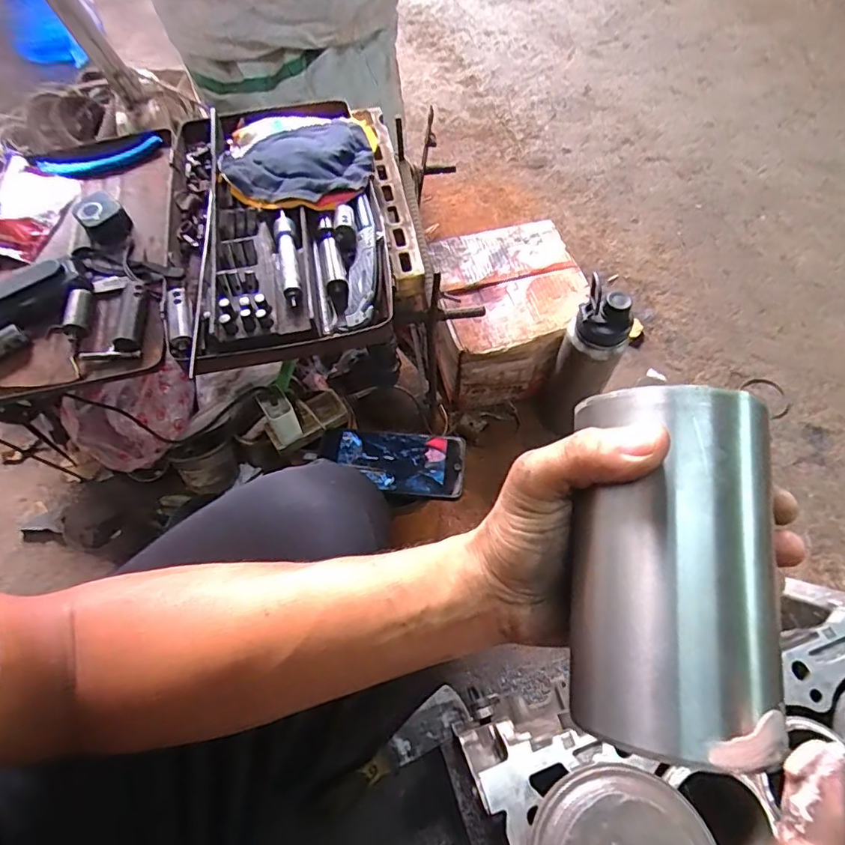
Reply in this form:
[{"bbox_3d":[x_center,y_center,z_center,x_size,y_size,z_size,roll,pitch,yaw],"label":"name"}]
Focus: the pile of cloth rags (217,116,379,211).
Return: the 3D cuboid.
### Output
[{"bbox_3d":[-0.137,-0.294,0.589,0.166,0.022,0.164,-8,61,-4],"label":"pile of cloth rags"}]

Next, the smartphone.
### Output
[{"bbox_3d":[-0.036,0.043,0.605,0.166,0.015,0.076,2,65,7],"label":"smartphone"}]

